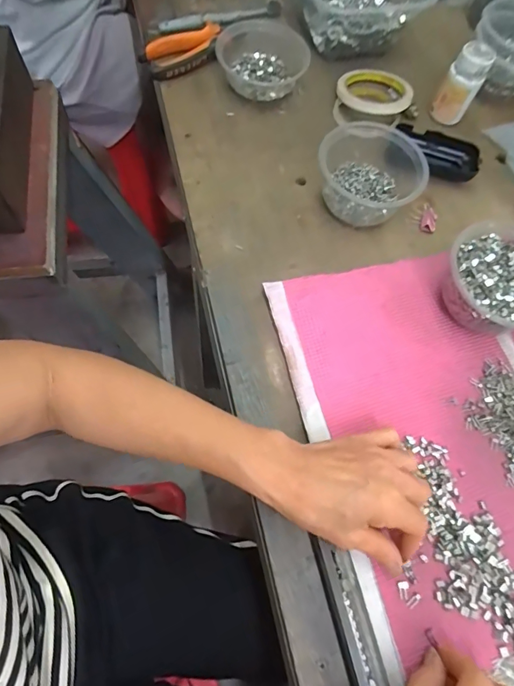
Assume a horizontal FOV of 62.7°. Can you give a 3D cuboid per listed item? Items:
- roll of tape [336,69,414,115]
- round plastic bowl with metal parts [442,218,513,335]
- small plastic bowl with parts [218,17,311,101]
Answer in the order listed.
[{"bbox_3d":[0.157,-0.337,0.563,0.097,0.016,0.097,2,67,-5],"label":"roll of tape"},{"bbox_3d":[0.244,-0.062,0.425,0.113,0.059,0.120,39,70,13],"label":"round plastic bowl with metal parts"},{"bbox_3d":[0.007,-0.367,0.548,0.116,0.041,0.121,2,67,-5],"label":"small plastic bowl with parts"}]

